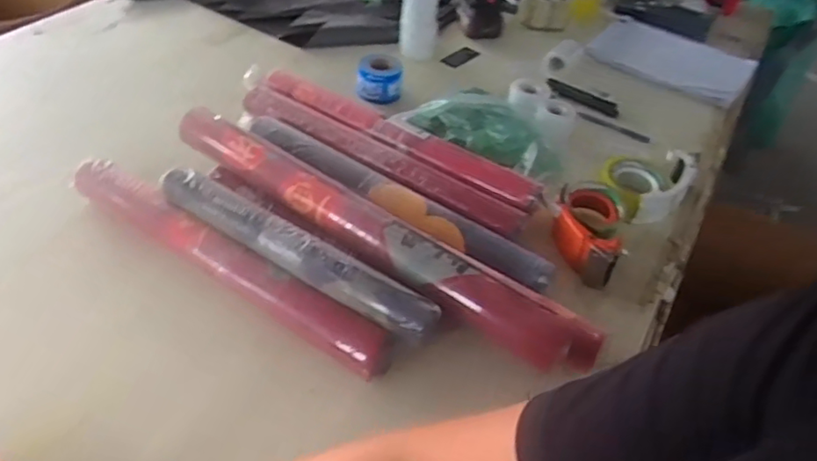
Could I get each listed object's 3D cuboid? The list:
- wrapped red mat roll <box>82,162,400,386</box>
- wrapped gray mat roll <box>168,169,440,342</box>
[{"bbox_3d":[-0.231,0.035,0.745,0.492,0.050,0.050,29,48,21],"label":"wrapped red mat roll"},{"bbox_3d":[-0.140,0.021,0.727,0.396,0.052,0.051,27,47,19],"label":"wrapped gray mat roll"}]

